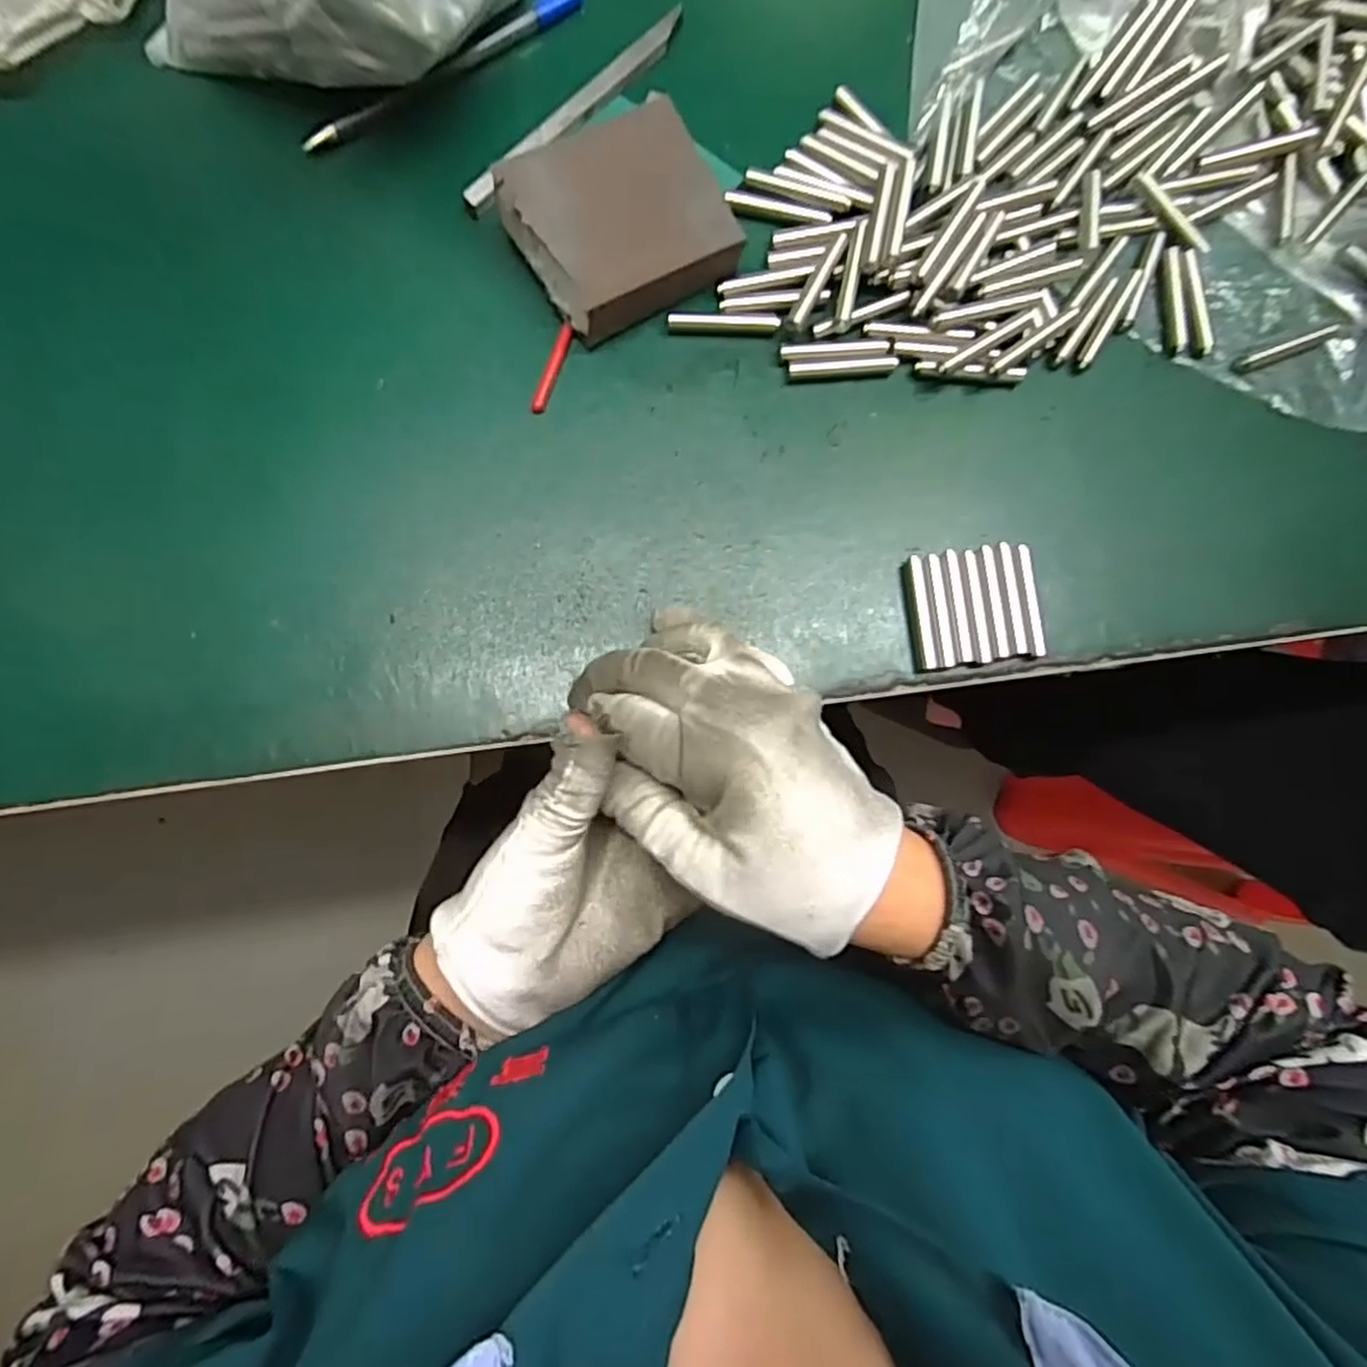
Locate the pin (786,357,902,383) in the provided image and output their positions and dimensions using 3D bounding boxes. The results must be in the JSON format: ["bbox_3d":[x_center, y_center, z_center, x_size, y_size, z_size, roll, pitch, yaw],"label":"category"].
[{"bbox_3d":[0.069,-0.137,0.302,0.048,0.007,0.007,-6,83,-4],"label":"pin"}]

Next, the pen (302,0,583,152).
[{"bbox_3d":[-0.104,-0.271,0.305,0.139,0.009,0.009,-35,86,-7],"label":"pen"}]

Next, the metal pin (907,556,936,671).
[{"bbox_3d":[0.100,-0.030,0.291,0.006,0.006,0.048,-5,83,-4],"label":"metal pin"}]

